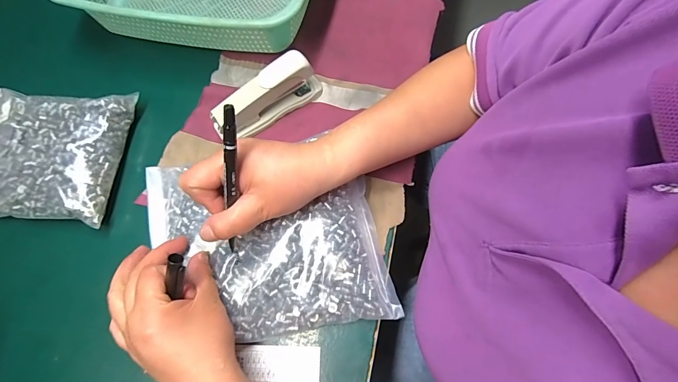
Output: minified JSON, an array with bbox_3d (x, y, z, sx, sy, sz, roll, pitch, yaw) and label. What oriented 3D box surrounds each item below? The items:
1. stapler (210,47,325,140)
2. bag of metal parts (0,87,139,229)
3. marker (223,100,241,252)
[{"bbox_3d":[-0.076,-0.099,0.369,0.121,0.051,0.032,-33,72,-10],"label":"stapler"},{"bbox_3d":[-0.317,-0.043,0.361,0.178,0.037,0.144,3,70,2],"label":"bag of metal parts"},{"bbox_3d":[-0.079,-0.005,0.258,0.008,0.123,0.006,17,37,7],"label":"marker"}]

